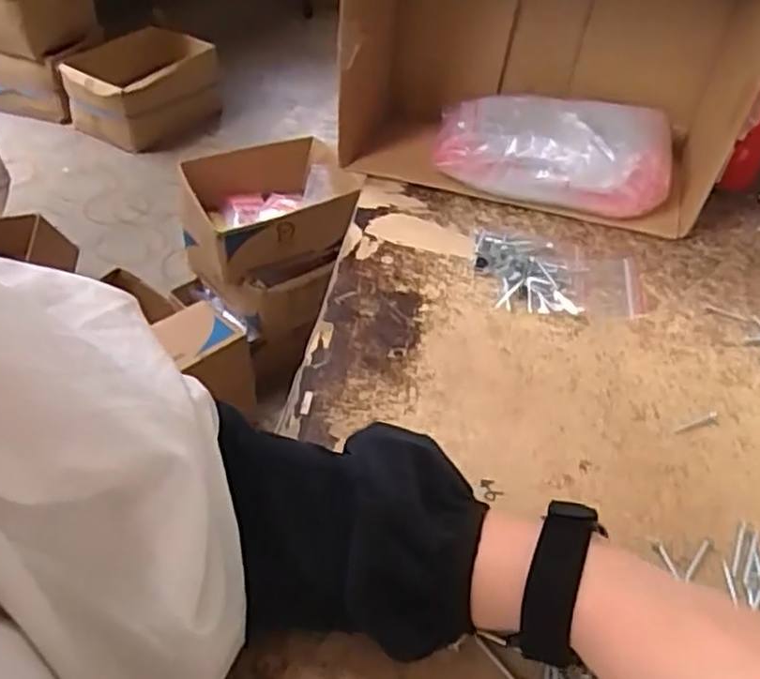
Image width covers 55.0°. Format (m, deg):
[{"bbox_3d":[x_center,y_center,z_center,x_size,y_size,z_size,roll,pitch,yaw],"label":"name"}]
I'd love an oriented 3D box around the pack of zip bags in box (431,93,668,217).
[{"bbox_3d":[0.154,-0.168,0.655,0.198,0.074,0.089,11,44,8],"label":"pack of zip bags in box"}]

